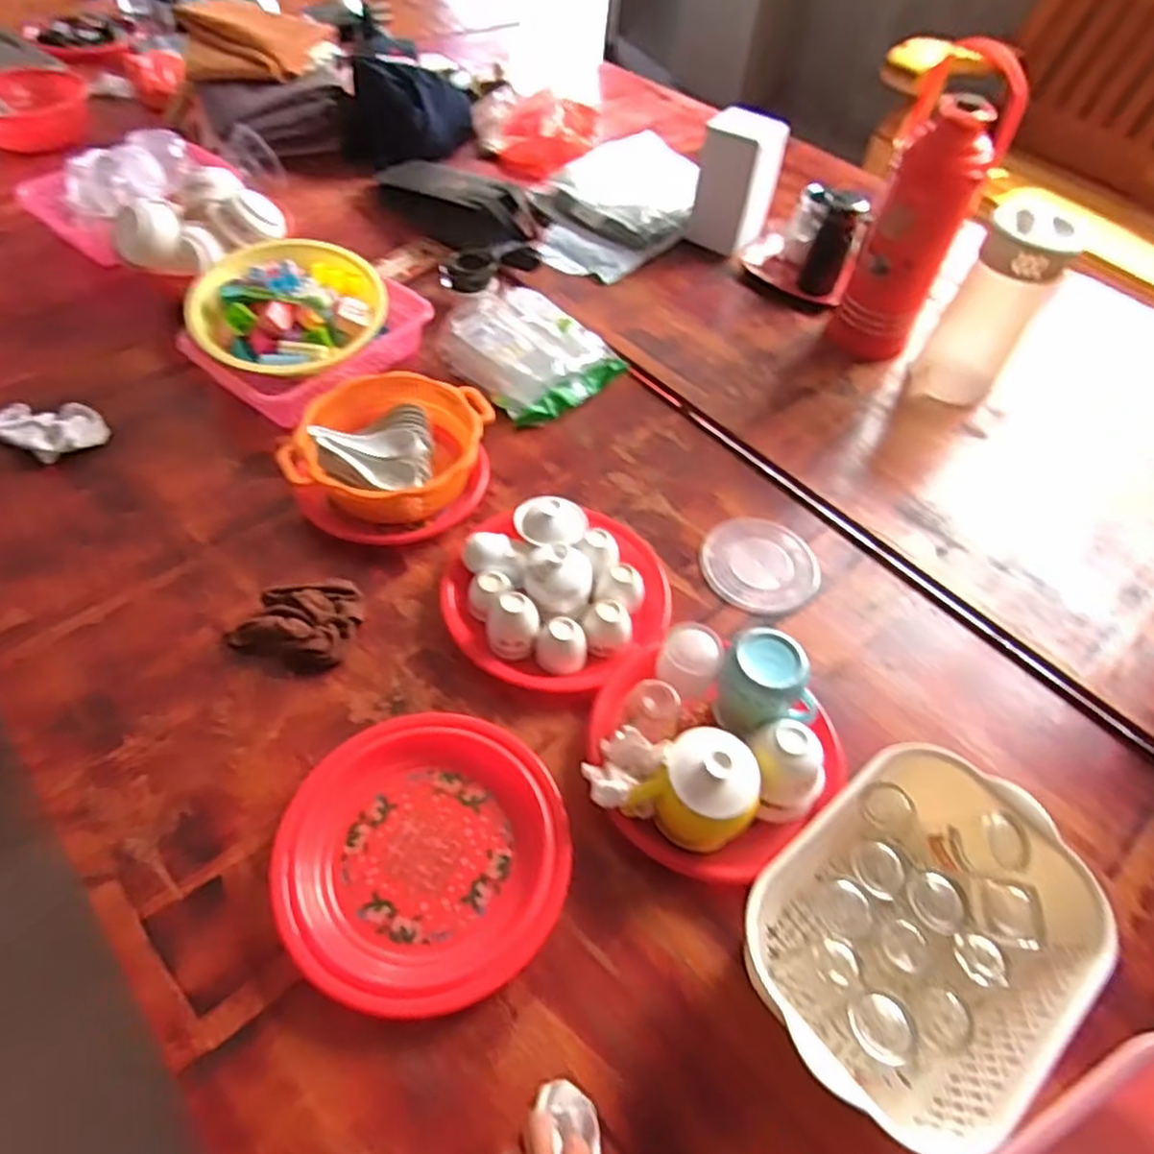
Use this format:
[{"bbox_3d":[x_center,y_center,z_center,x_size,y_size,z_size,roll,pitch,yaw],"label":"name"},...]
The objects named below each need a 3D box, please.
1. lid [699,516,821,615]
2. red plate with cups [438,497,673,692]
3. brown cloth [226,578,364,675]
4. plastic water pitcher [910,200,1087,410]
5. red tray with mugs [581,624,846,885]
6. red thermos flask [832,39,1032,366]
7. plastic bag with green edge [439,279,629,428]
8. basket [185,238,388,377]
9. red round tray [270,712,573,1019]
[{"bbox_3d":[0.228,-0.018,0.906,0.141,0.019,0.134,2,53,-2],"label":"lid"},{"bbox_3d":[-0.021,0.003,0.819,0.229,0.074,0.236,2,53,-2],"label":"red plate with cups"},{"bbox_3d":[-0.304,0.042,0.795,0.123,0.037,0.114,18,54,10],"label":"brown cloth"},{"bbox_3d":[0.592,-0.384,1.029,0.119,0.250,0.098,34,58,18],"label":"plastic water pitcher"},{"bbox_3d":[0.131,0.156,0.694,0.237,0.103,0.239,-32,63,-25],"label":"red tray with mugs"},{"bbox_3d":[0.484,-0.508,1.026,0.135,0.389,0.146,26,52,12],"label":"red thermos flask"},{"bbox_3d":[-0.080,-0.352,1.082,0.200,0.062,0.245,-36,63,-26],"label":"plastic bag with green edge"},{"bbox_3d":[-0.396,-0.376,0.998,0.255,0.075,0.251,8,72,-4],"label":"basket"},{"bbox_3d":[-0.138,0.246,0.657,0.244,0.033,0.260,2,53,-2],"label":"red round tray"}]

